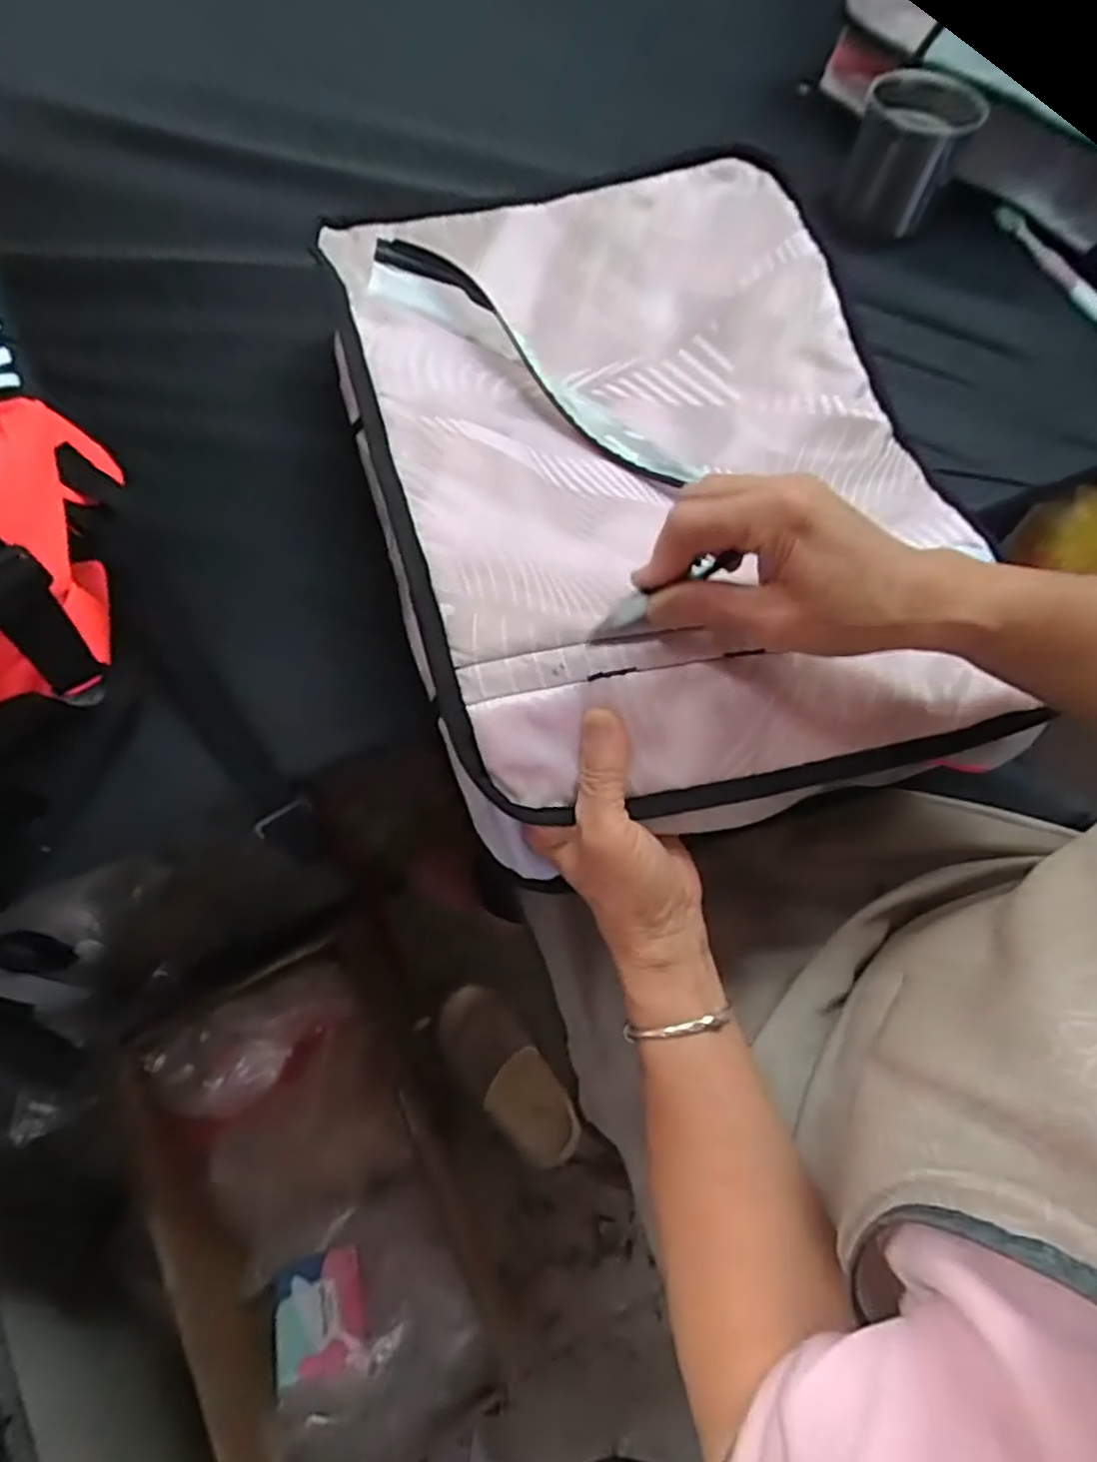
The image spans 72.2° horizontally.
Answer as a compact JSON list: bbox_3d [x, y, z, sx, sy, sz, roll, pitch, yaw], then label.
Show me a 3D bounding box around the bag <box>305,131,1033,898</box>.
[{"bbox_3d":[0.072,-0.188,0.472,0.354,0.076,0.488,-11,64,-10],"label":"bag"}]

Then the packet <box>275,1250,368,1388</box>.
[{"bbox_3d":[-0.240,0.610,0.790,0.087,0.018,0.117,-12,32,-13],"label":"packet"}]

